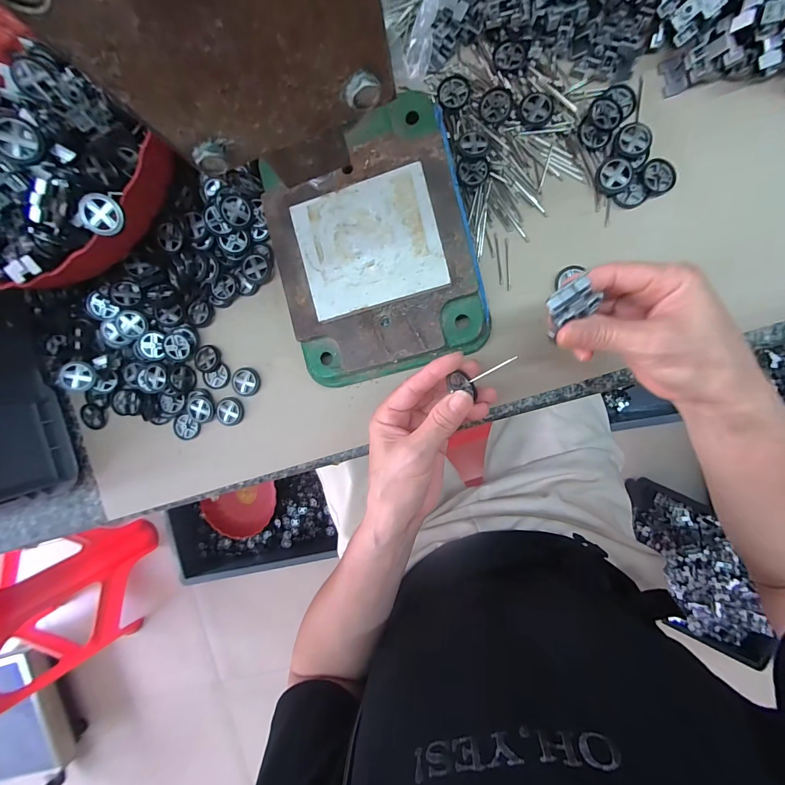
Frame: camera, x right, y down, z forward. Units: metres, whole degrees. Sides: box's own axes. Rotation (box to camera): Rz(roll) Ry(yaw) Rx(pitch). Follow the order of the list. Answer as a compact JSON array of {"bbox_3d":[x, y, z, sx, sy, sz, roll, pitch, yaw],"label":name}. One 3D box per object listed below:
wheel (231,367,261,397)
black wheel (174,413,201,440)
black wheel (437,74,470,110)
[{"bbox_3d":[-0.142,-0.010,0.340,0.028,0.005,0.027,3,93,8],"label":"wheel"},{"bbox_3d":[-0.207,0.035,0.354,0.025,0.005,0.024,0,93,8],"label":"black wheel"},{"bbox_3d":[0.051,-0.252,0.295,0.026,0.004,0.027,0,93,8],"label":"black wheel"}]

